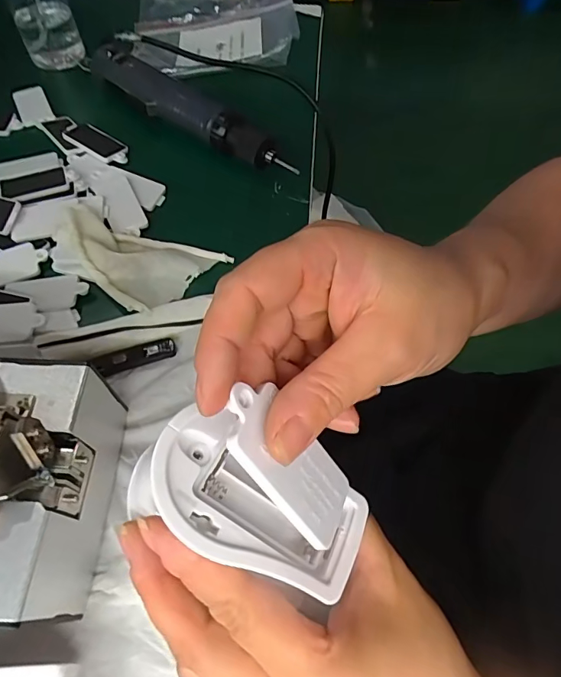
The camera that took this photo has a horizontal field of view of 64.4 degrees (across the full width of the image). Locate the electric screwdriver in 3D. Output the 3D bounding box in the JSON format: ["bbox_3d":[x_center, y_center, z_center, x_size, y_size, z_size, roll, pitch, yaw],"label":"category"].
[{"bbox_3d":[-0.096,-0.232,0.452,0.261,0.031,0.043,35,65,19],"label":"electric screwdriver"}]

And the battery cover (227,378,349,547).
[{"bbox_3d":[0.002,0.047,0.165,0.066,0.006,0.033,50,42,-23],"label":"battery cover"}]

